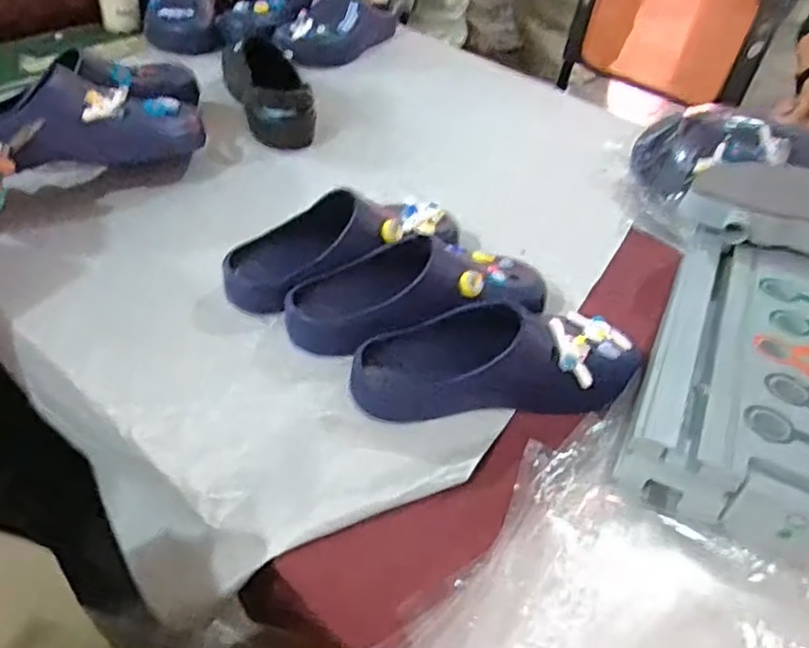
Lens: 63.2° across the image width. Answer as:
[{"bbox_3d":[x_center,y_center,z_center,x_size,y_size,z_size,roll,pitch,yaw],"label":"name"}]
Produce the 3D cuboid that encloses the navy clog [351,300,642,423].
[{"bbox_3d":[0.085,0.025,0.590,0.257,0.075,0.103,2,42,-5],"label":"navy clog"}]

